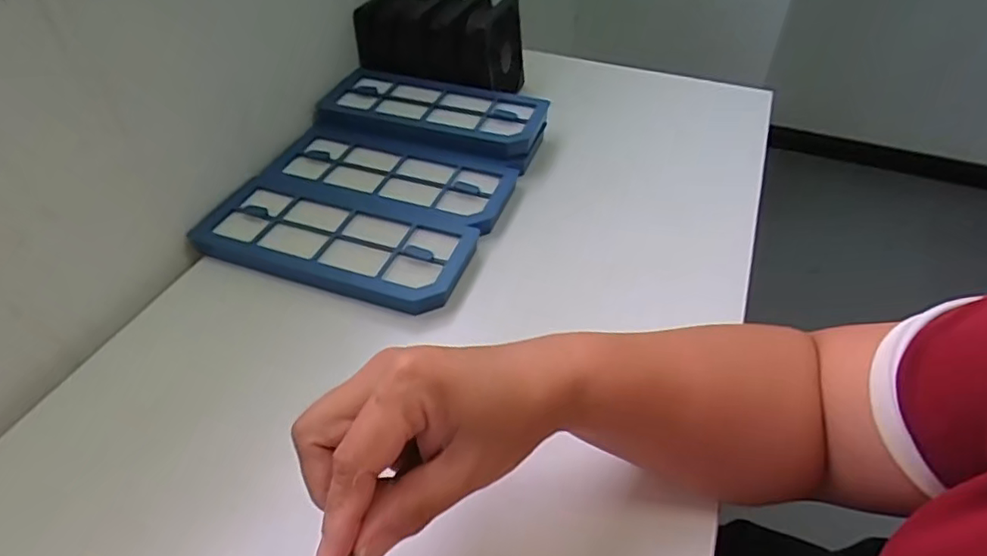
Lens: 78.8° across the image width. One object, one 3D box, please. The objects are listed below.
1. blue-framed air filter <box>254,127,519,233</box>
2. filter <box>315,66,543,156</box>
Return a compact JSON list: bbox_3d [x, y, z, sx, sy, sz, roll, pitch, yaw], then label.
[{"bbox_3d":[-0.090,-0.087,0.524,0.211,0.021,0.085,15,48,12],"label":"blue-framed air filter"},{"bbox_3d":[-0.057,-0.161,0.576,0.205,0.021,0.095,14,48,12],"label":"filter"}]

